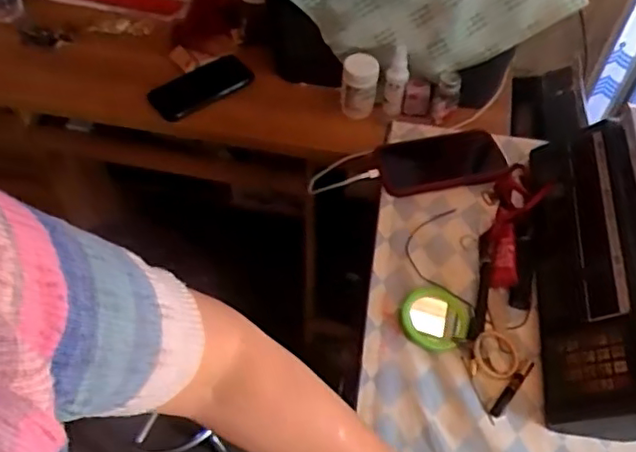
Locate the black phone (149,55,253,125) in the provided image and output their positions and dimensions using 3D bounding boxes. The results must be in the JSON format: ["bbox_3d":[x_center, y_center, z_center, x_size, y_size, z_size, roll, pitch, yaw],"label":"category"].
[{"bbox_3d":[-0.194,-0.232,1.023,0.167,0.014,0.085,-33,66,-20],"label":"black phone"}]

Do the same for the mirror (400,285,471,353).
[{"bbox_3d":[0.119,0.091,0.623,0.066,0.017,0.070,1,53,-1],"label":"mirror"}]

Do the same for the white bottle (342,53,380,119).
[{"bbox_3d":[0.065,-0.219,0.965,0.055,0.080,0.059,8,53,4],"label":"white bottle"}]

